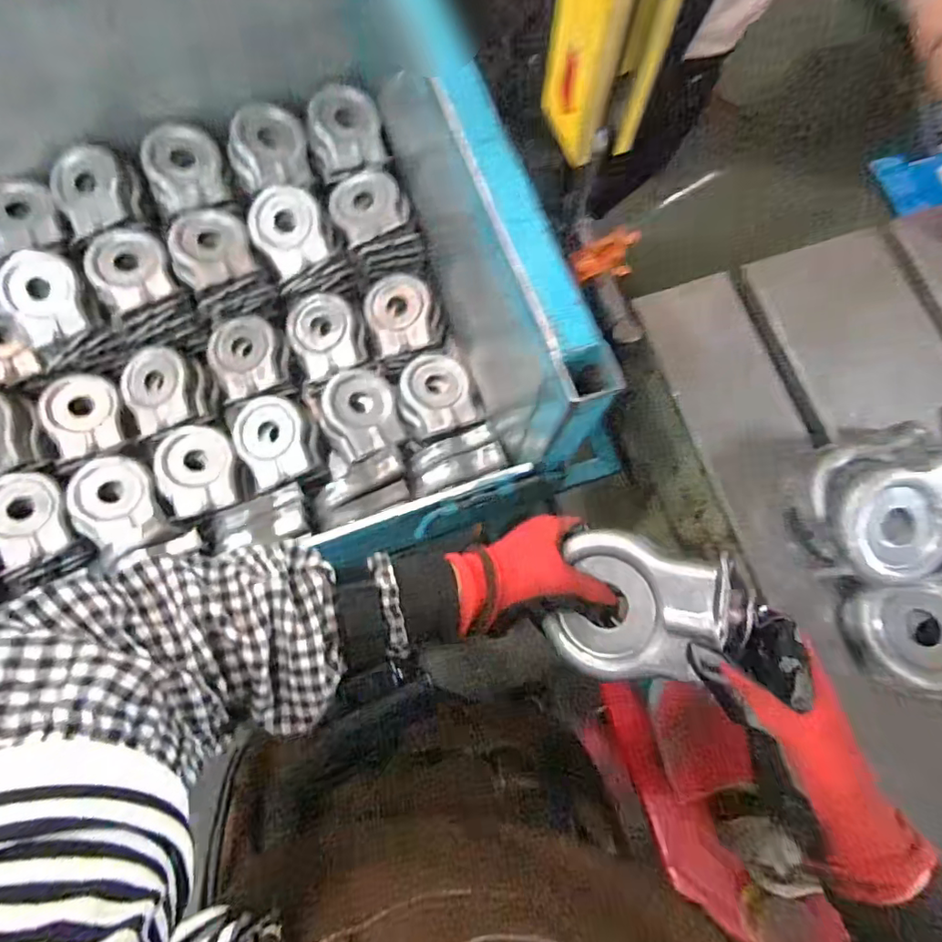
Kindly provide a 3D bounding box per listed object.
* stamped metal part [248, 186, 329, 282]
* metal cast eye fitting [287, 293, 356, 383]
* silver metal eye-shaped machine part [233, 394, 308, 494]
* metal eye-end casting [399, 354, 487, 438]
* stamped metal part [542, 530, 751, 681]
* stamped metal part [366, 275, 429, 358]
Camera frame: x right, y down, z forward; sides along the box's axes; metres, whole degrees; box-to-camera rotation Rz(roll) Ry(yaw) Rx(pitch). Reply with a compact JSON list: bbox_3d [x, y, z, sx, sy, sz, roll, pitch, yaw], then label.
[{"bbox_3d":[-0.243,-0.324,0.728,0.088,0.029,0.118,-27,78,-8],"label":"stamped metal part"},{"bbox_3d":[-0.209,-0.191,0.769,0.089,0.035,0.123,-17,77,-6],"label":"metal cast eye fitting"},{"bbox_3d":[-0.266,-0.041,0.723,0.089,0.028,0.113,-27,78,-8],"label":"silver metal eye-shaped machine part"},{"bbox_3d":[-0.048,-0.106,0.751,0.100,0.024,0.122,-18,77,-6],"label":"metal eye-end casting"},{"bbox_3d":[0.112,0.094,0.367,0.127,0.047,0.098,9,91,36],"label":"stamped metal part"},{"bbox_3d":[-0.103,-0.227,0.774,0.089,0.019,0.113,-12,77,-5],"label":"stamped metal part"}]

